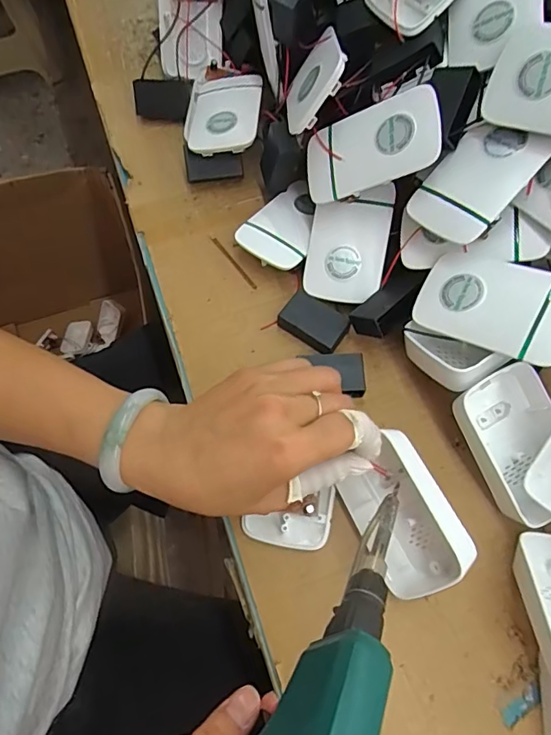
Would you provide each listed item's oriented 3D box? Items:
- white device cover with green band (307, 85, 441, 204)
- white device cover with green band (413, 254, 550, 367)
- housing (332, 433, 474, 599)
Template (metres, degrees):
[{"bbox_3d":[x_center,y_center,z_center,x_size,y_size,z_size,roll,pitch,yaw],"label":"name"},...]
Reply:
[{"bbox_3d":[0.065,-0.153,0.348,0.096,0.007,0.057,-11,75,33],"label":"white device cover with green band"},{"bbox_3d":[0.140,-0.040,0.317,0.096,0.007,0.058,24,85,32],"label":"white device cover with green band"},{"bbox_3d":[0.078,0.092,0.311,0.051,0.049,0.086,-25,70,-8],"label":"housing"}]

